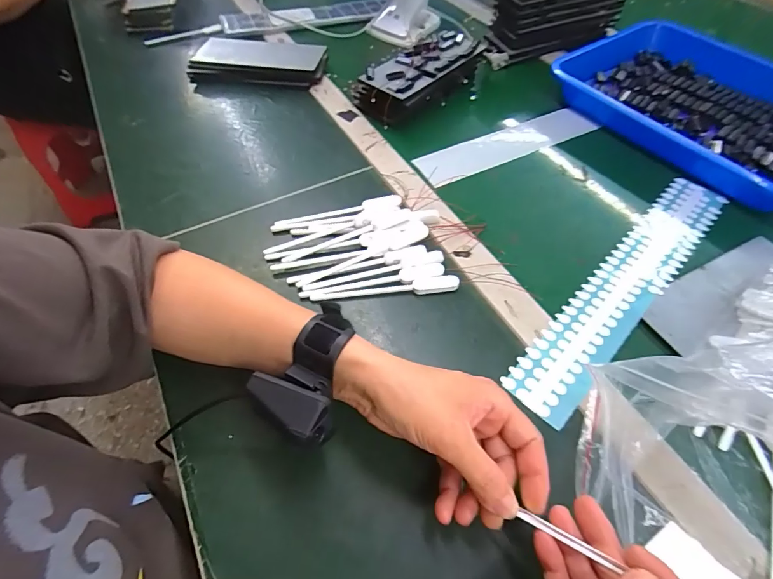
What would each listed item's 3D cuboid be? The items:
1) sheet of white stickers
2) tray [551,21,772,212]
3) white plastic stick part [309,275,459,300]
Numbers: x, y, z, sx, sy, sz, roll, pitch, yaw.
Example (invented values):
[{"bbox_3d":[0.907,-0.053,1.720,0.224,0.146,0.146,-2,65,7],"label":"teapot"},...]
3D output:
[{"bbox_3d":[0.251,-0.011,0.411,0.060,0.008,0.376,38,64,25],"label":"sheet of white stickers"},{"bbox_3d":[0.444,-0.258,0.554,0.256,0.054,0.359,-34,60,-21],"label":"tray"},{"bbox_3d":[-0.002,0.000,0.393,0.145,0.007,0.014,-5,55,-2],"label":"white plastic stick part"}]

